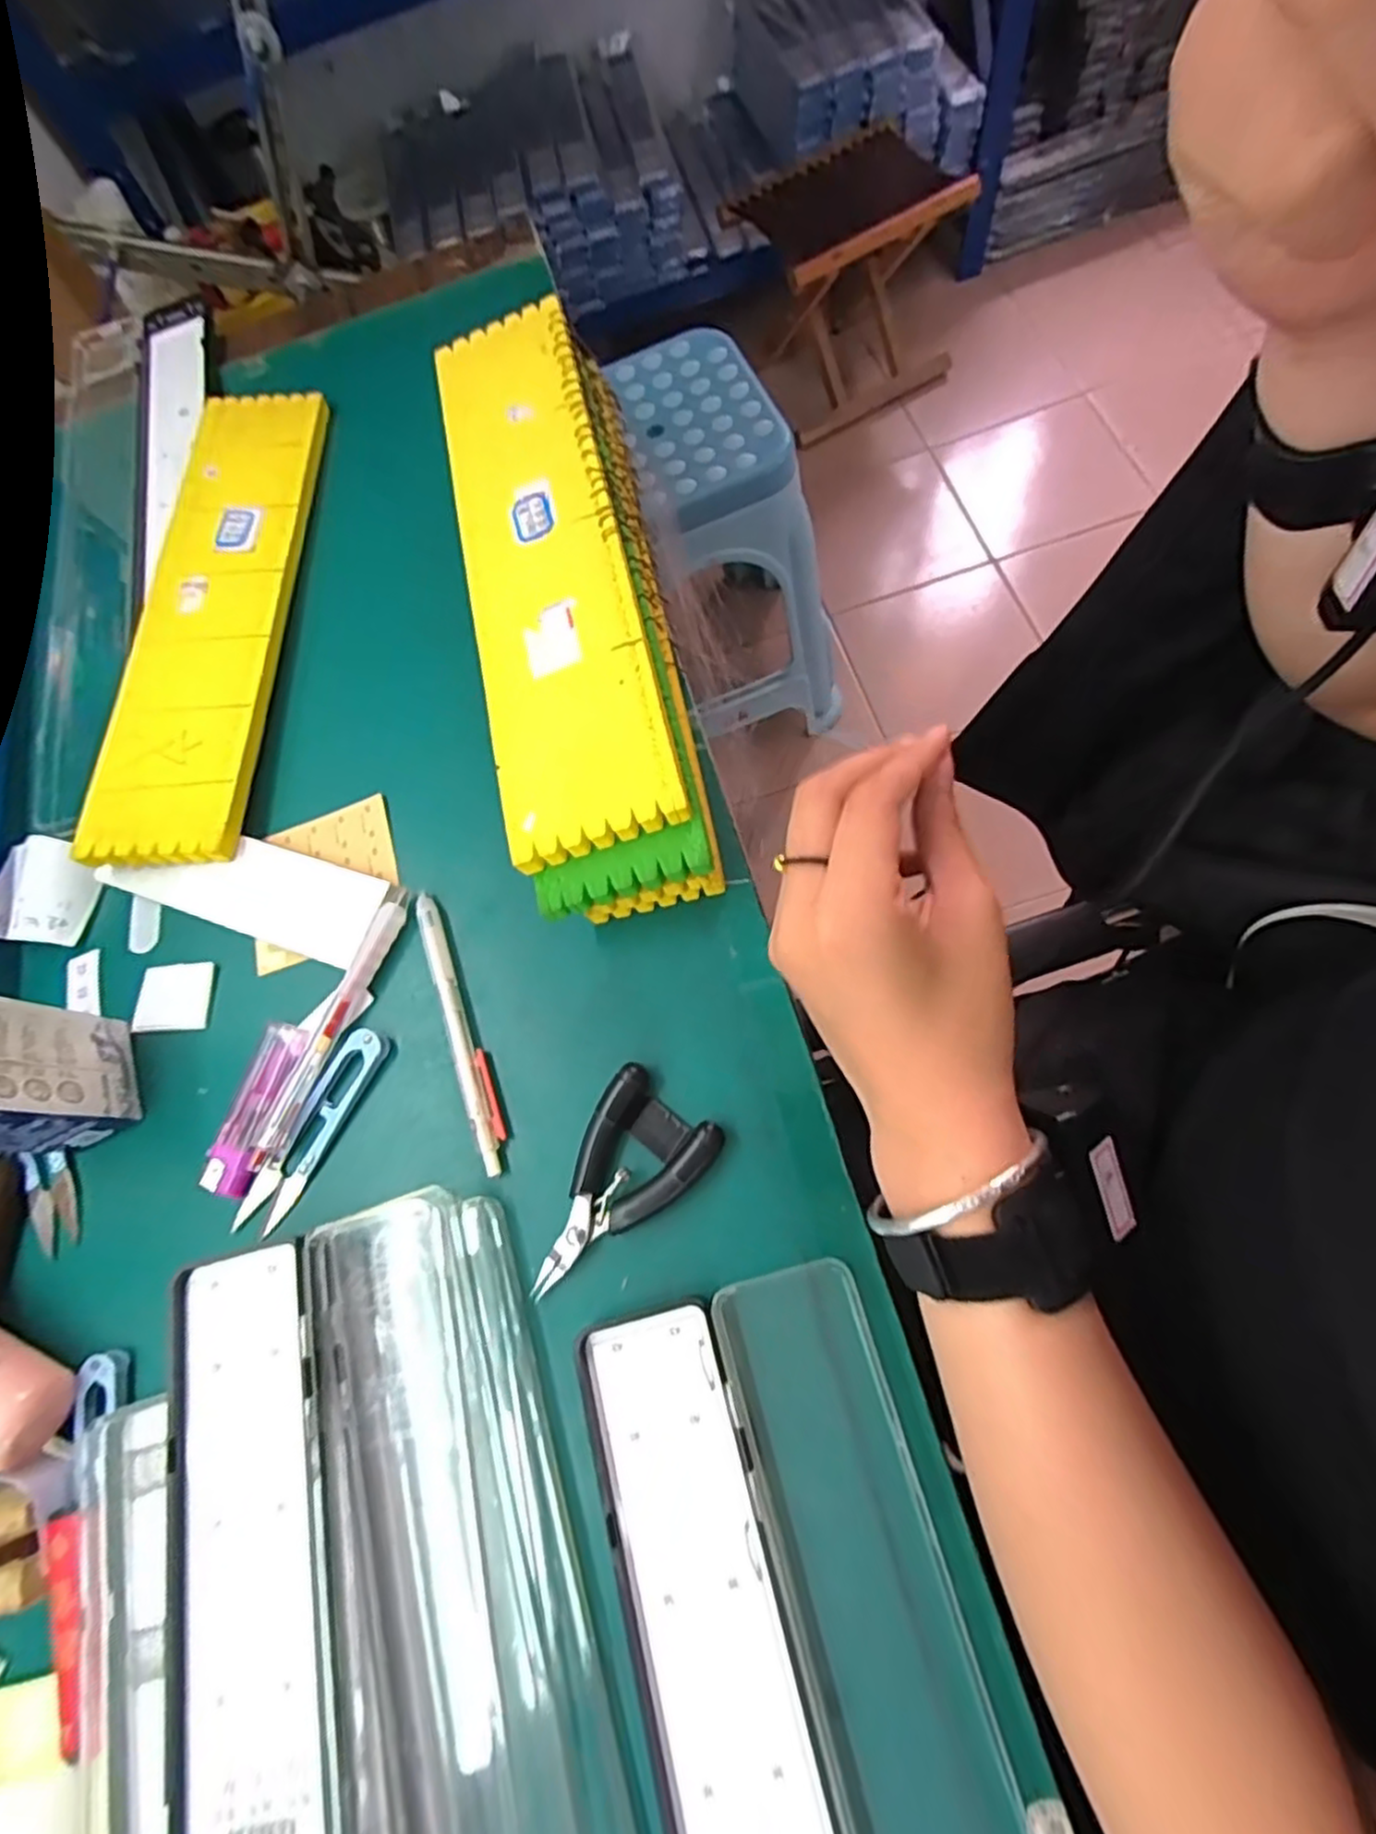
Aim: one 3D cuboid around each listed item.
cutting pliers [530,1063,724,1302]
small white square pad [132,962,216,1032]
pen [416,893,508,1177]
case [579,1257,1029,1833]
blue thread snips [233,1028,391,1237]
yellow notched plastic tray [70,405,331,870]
[{"bbox_3d":[-0.032,0.113,0.296,0.052,0.018,0.091,35,79,18],"label":"cutting pliers"},{"bbox_3d":[-0.261,0.041,0.365,0.040,0.005,0.034,-4,70,8],"label":"small white square pad"},{"bbox_3d":[-0.107,0.049,0.334,0.014,0.009,0.138,-23,69,1],"label":"pen"},{"bbox_3d":[0.063,0.339,0.199,0.111,0.011,0.425,-17,69,3],"label":"case"},{"bbox_3d":[-0.173,0.100,0.333,0.025,0.008,0.101,28,81,17],"label":"blue thread snips"},{"bbox_3d":[-0.283,-0.190,0.430,0.086,0.008,0.340,-2,70,0],"label":"yellow notched plastic tray"}]

